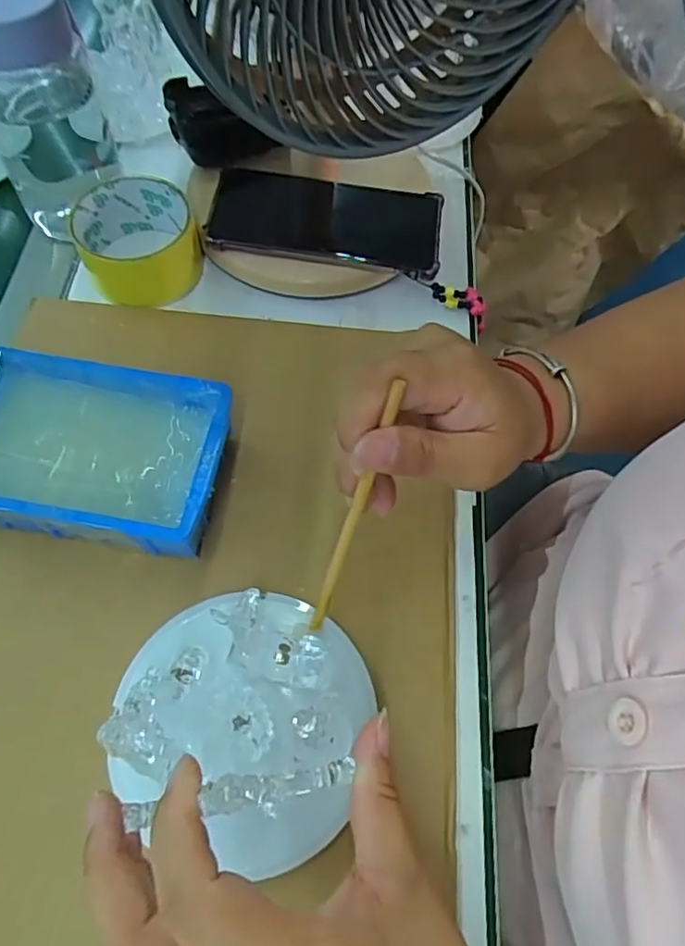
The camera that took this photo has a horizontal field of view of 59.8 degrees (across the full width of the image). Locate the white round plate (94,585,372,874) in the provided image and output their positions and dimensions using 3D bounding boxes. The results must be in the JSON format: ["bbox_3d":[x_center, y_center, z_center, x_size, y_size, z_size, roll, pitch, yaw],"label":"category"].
[{"bbox_3d":[-0.050,0.116,0.291,0.119,0.024,0.119,1,64,-2],"label":"white round plate"}]

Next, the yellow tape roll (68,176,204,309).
[{"bbox_3d":[-0.145,-0.163,0.432,0.070,0.065,0.078,42,69,16],"label":"yellow tape roll"}]

